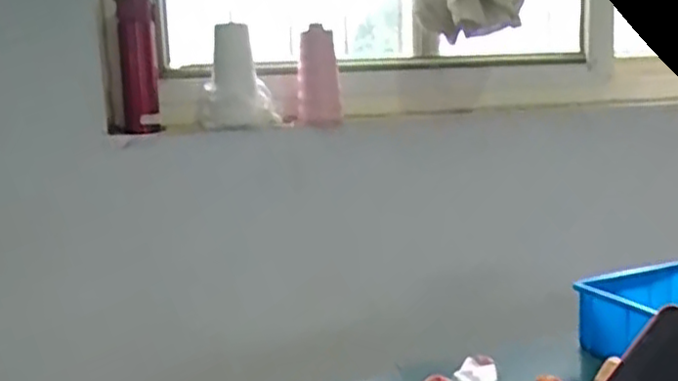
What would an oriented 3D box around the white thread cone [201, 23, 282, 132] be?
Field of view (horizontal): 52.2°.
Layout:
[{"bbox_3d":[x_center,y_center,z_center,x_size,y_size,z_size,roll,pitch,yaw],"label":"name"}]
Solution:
[{"bbox_3d":[-0.176,-0.196,1.223,0.133,0.167,0.103,-3,10,-8],"label":"white thread cone"}]

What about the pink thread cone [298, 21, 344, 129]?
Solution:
[{"bbox_3d":[-0.035,-0.196,1.222,0.076,0.159,0.073,-2,10,2],"label":"pink thread cone"}]

